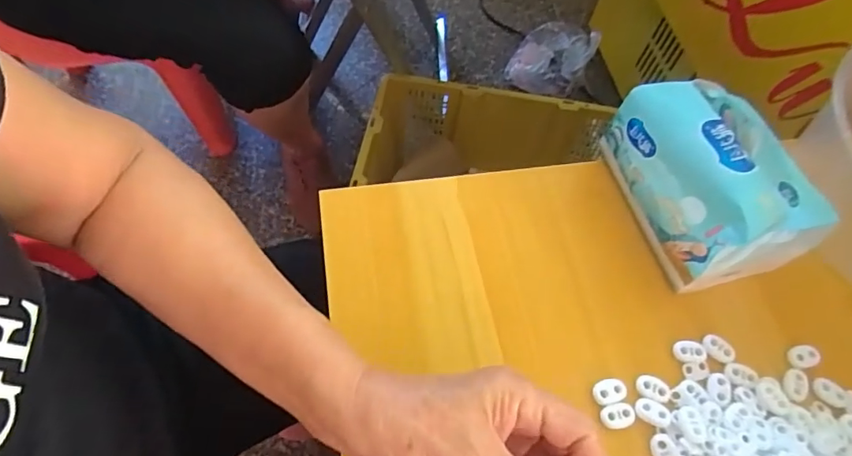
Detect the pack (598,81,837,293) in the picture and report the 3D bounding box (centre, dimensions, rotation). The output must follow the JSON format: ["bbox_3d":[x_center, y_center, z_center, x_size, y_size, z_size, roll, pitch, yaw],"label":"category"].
[{"bbox_3d":[0.212,-0.040,0.363,0.105,0.083,0.142,-7,63,-8],"label":"pack"}]

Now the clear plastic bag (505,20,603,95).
[{"bbox_3d":[0.291,-0.400,1.150,0.168,0.105,0.174,27,64,10],"label":"clear plastic bag"}]

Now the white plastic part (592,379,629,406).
[{"bbox_3d":[0.123,0.108,0.330,0.024,0.004,0.015,-15,64,-12],"label":"white plastic part"}]

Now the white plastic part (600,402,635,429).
[{"bbox_3d":[0.125,0.122,0.324,0.022,0.004,0.015,-8,63,-8],"label":"white plastic part"}]

